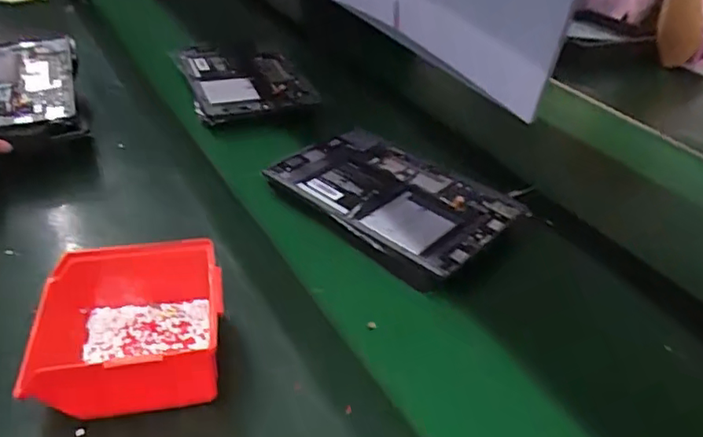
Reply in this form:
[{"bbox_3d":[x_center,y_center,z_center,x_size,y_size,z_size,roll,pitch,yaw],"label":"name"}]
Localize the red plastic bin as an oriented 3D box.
[{"bbox_3d":[-0.170,0.087,0.443,0.142,0.071,0.122,-5,40,-14],"label":"red plastic bin"}]

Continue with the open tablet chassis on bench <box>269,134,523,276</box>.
[{"bbox_3d":[0.046,-0.027,0.651,0.250,0.030,0.173,31,45,28],"label":"open tablet chassis on bench"}]

